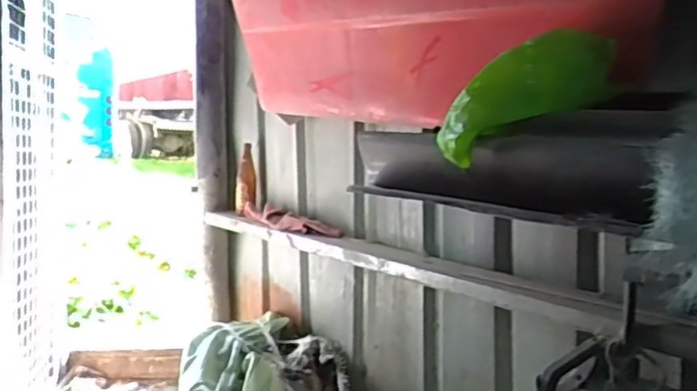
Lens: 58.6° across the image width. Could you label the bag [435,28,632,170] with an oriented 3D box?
[{"bbox_3d":[0.278,-0.161,0.935,0.317,0.135,0.113,-30,6,1],"label":"bag"}]

